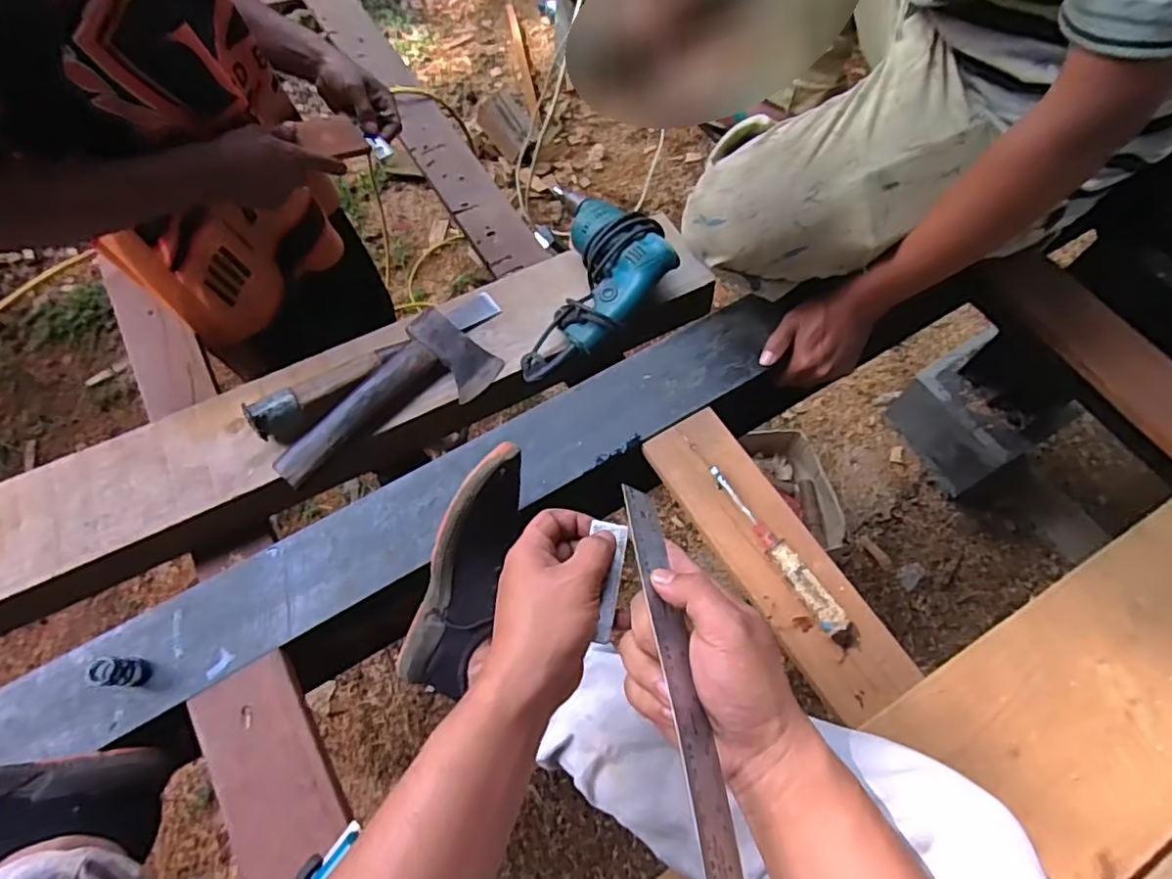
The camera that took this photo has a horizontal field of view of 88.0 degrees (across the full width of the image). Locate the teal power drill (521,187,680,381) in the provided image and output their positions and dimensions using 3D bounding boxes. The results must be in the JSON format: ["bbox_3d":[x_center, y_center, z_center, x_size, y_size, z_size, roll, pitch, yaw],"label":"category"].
[{"bbox_3d":[0.022,-0.205,0.756,0.167,0.063,0.288,10,65,5],"label":"teal power drill"}]

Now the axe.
[{"bbox_3d":[-0.225,-0.034,0.710,0.115,0.035,0.259,34,69,15],"label":"axe"}]

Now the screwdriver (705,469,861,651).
[{"bbox_3d":[0.192,0.109,0.597,0.029,0.030,0.207,-29,68,-13],"label":"screwdriver"}]

